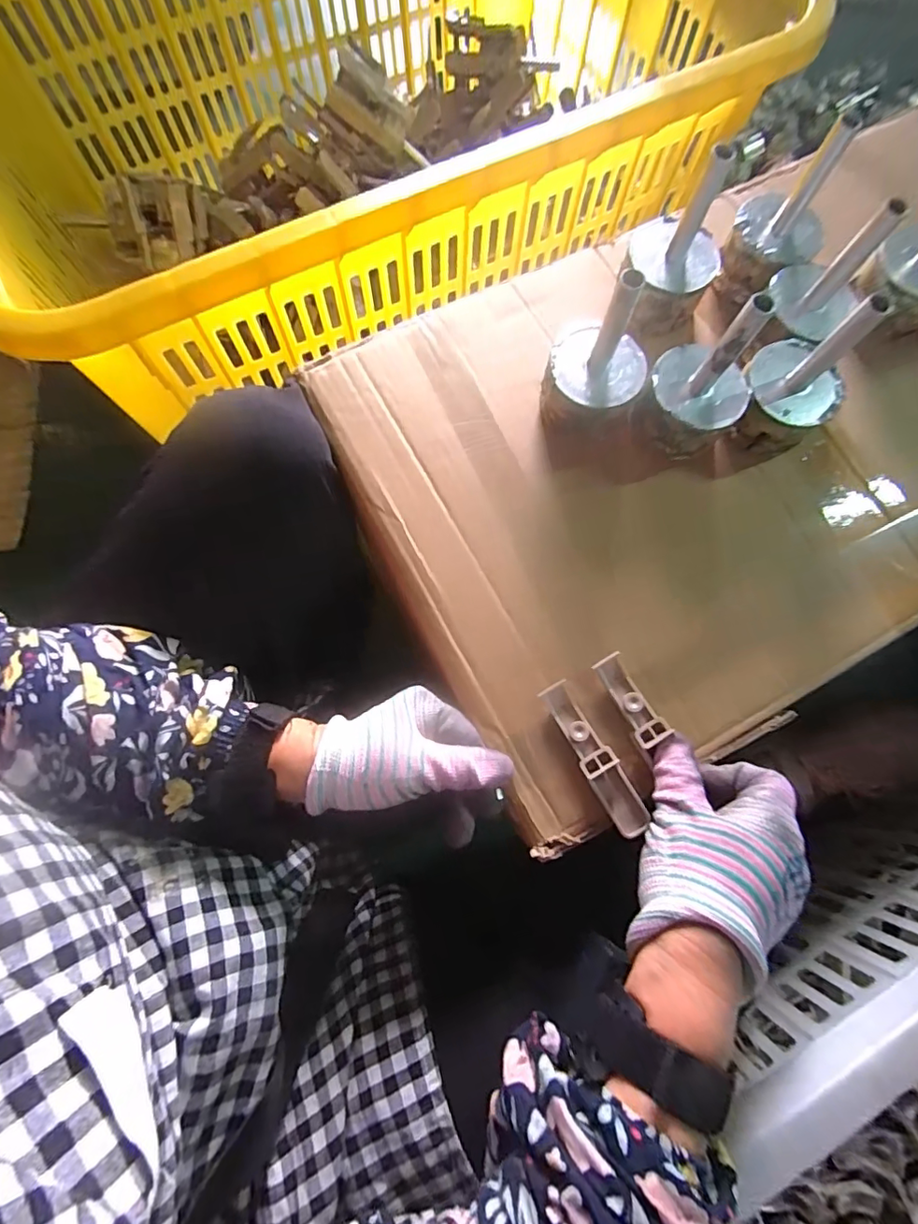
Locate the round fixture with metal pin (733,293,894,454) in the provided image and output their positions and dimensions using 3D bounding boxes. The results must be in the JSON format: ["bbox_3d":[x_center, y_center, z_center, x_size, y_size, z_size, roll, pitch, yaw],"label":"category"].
[{"bbox_3d":[0.215,-0.149,0.329,0.058,0.110,0.053,-1,75,2],"label":"round fixture with metal pin"}]

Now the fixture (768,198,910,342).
[{"bbox_3d":[0.234,-0.217,0.326,0.054,0.071,0.050,-1,75,2],"label":"fixture"}]

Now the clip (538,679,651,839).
[{"bbox_3d":[0.082,0.089,0.318,0.020,0.010,0.098,-30,76,-6],"label":"clip"}]

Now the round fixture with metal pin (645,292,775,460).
[{"bbox_3d":[0.152,-0.143,0.324,0.059,0.109,0.057,-1,75,2],"label":"round fixture with metal pin"}]

